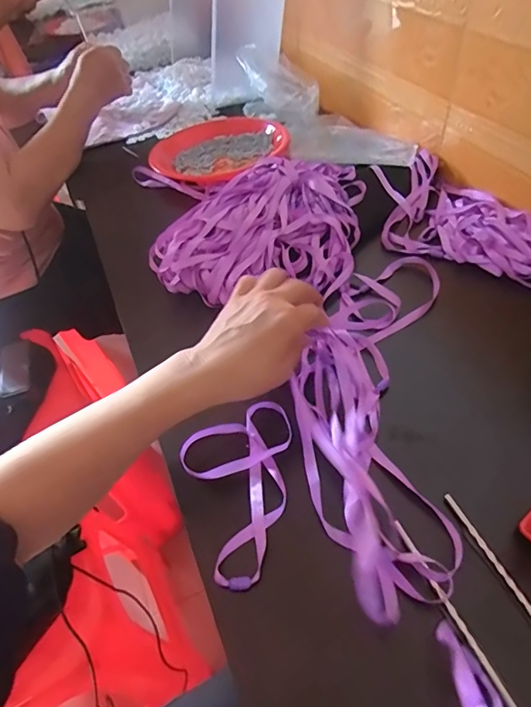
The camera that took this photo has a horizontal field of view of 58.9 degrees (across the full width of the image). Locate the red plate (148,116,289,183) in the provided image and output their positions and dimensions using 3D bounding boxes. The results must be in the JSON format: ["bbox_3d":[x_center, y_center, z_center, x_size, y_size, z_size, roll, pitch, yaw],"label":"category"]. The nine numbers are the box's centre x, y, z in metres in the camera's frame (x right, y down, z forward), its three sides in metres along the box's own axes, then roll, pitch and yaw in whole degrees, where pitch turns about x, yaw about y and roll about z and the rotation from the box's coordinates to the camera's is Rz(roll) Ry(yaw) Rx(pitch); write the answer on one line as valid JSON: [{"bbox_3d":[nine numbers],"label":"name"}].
[{"bbox_3d":[-0.076,-0.357,0.799,0.235,0.037,0.214,-3,48,4],"label":"red plate"}]

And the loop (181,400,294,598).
[{"bbox_3d":[-0.010,0.110,0.396,0.100,0.009,0.148,-19,49,-10],"label":"loop"}]

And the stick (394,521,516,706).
[{"bbox_3d":[0.144,0.205,0.294,0.007,0.009,0.218,-20,49,-12],"label":"stick"}]

